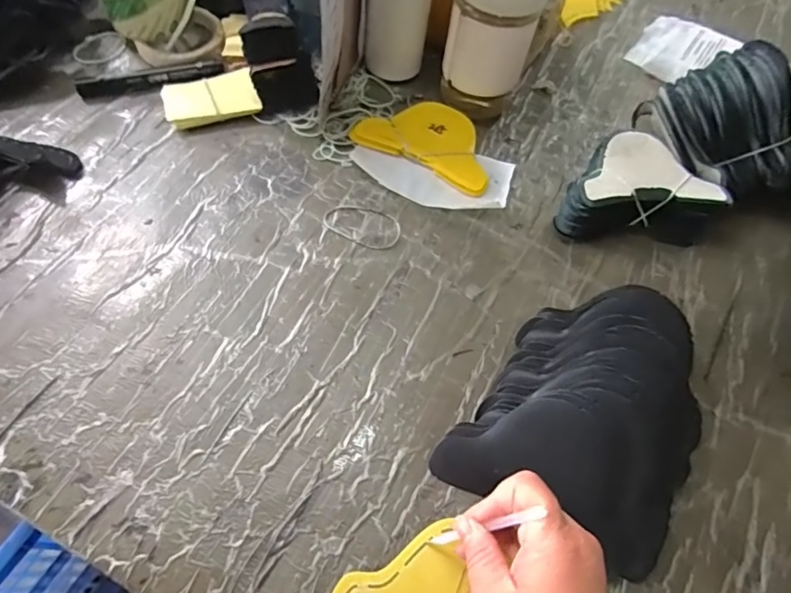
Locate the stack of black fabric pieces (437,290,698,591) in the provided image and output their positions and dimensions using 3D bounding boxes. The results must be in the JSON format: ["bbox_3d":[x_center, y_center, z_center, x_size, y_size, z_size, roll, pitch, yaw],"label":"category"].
[{"bbox_3d":[0.151,0.079,0.373,0.153,0.053,0.203,32,63,13],"label":"stack of black fabric pieces"}]

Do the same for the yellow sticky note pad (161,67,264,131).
[{"bbox_3d":[-0.190,-0.202,0.522,0.091,0.018,0.057,-17,64,-14],"label":"yellow sticky note pad"}]

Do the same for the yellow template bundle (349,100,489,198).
[{"bbox_3d":[0.037,-0.161,0.517,0.141,0.012,0.086,27,62,10],"label":"yellow template bundle"}]

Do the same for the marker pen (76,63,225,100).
[{"bbox_3d":[-0.254,-0.228,0.532,0.141,0.014,0.016,-14,63,-12],"label":"marker pen"}]

